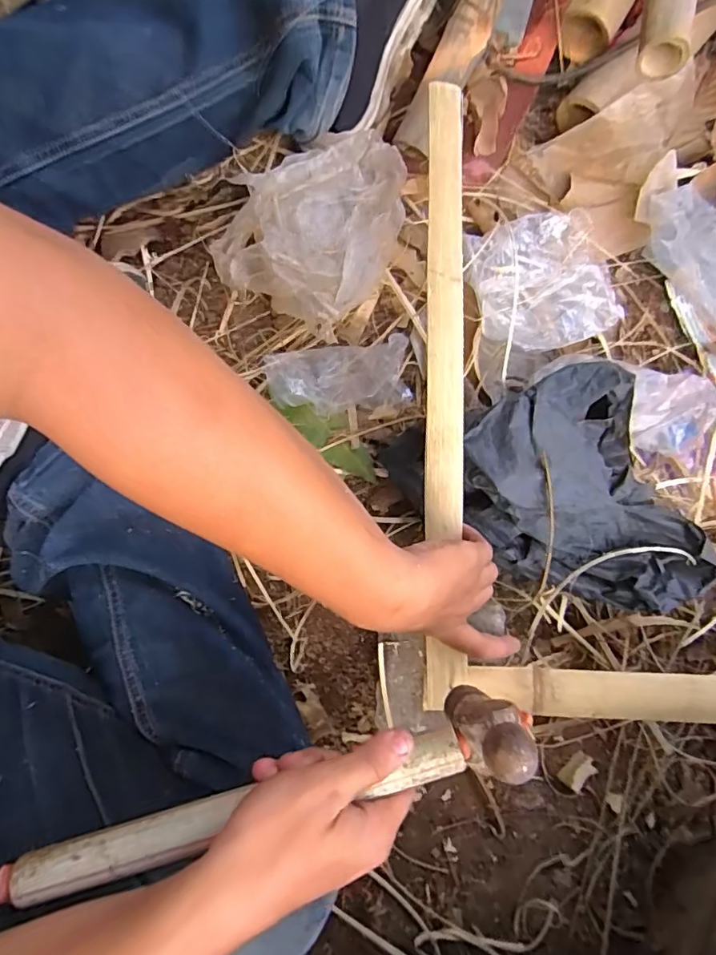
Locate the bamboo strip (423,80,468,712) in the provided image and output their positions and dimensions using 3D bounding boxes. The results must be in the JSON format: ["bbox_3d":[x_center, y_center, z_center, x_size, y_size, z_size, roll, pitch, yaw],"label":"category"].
[{"bbox_3d":[0.071,-0.092,0.432,0.030,0.015,0.525,2,80,1],"label":"bamboo strip"}]

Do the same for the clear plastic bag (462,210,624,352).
[{"bbox_3d":[0.173,-0.189,0.499,0.140,0.034,0.140,-14,80,-2],"label":"clear plastic bag"}]

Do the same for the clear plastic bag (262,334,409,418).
[{"bbox_3d":[-0.019,-0.095,0.489,0.129,0.037,0.070,-10,80,-1],"label":"clear plastic bag"}]

